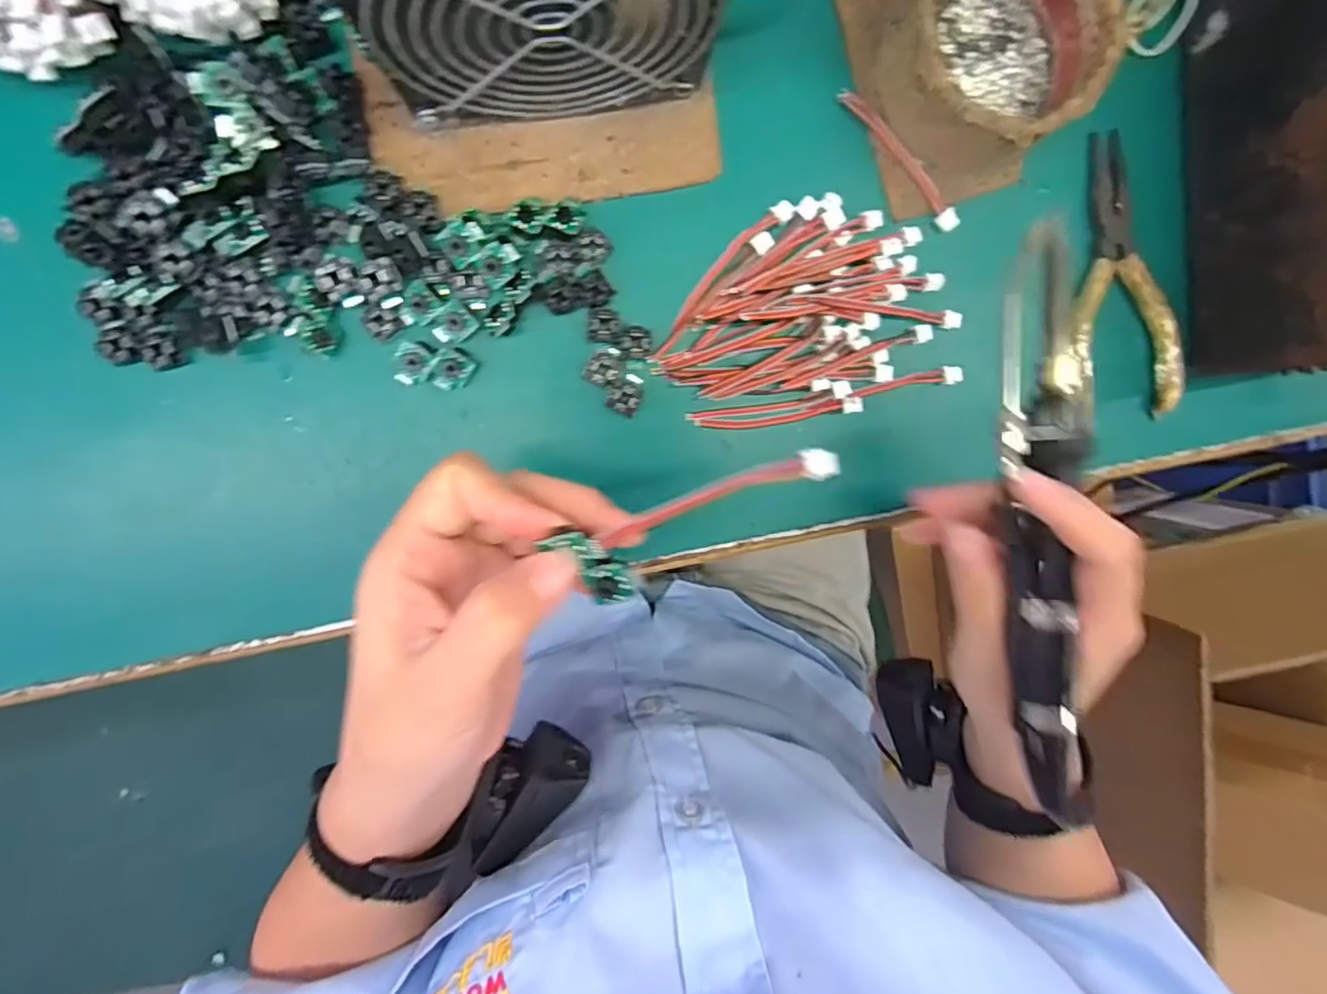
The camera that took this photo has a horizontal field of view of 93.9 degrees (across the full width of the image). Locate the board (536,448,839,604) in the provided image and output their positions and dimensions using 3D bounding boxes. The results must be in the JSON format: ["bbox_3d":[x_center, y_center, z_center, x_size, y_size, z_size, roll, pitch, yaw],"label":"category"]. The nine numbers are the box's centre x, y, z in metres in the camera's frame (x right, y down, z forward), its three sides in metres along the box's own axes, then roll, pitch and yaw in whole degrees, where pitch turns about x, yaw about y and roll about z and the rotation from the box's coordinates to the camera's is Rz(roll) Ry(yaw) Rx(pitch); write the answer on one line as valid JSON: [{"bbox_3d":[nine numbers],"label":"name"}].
[{"bbox_3d":[0.012,0.007,0.186,0.087,0.007,0.026,-23,98,-3],"label":"board"}]

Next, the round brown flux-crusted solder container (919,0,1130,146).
[{"bbox_3d":[0.137,-0.185,0.255,0.080,0.040,0.080,-1,99,-5],"label":"round brown flux-crusted solder container"}]

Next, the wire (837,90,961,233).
[{"bbox_3d":[0.105,-0.149,0.275,0.077,0.004,0.009,44,91,-9],"label":"wire"}]

